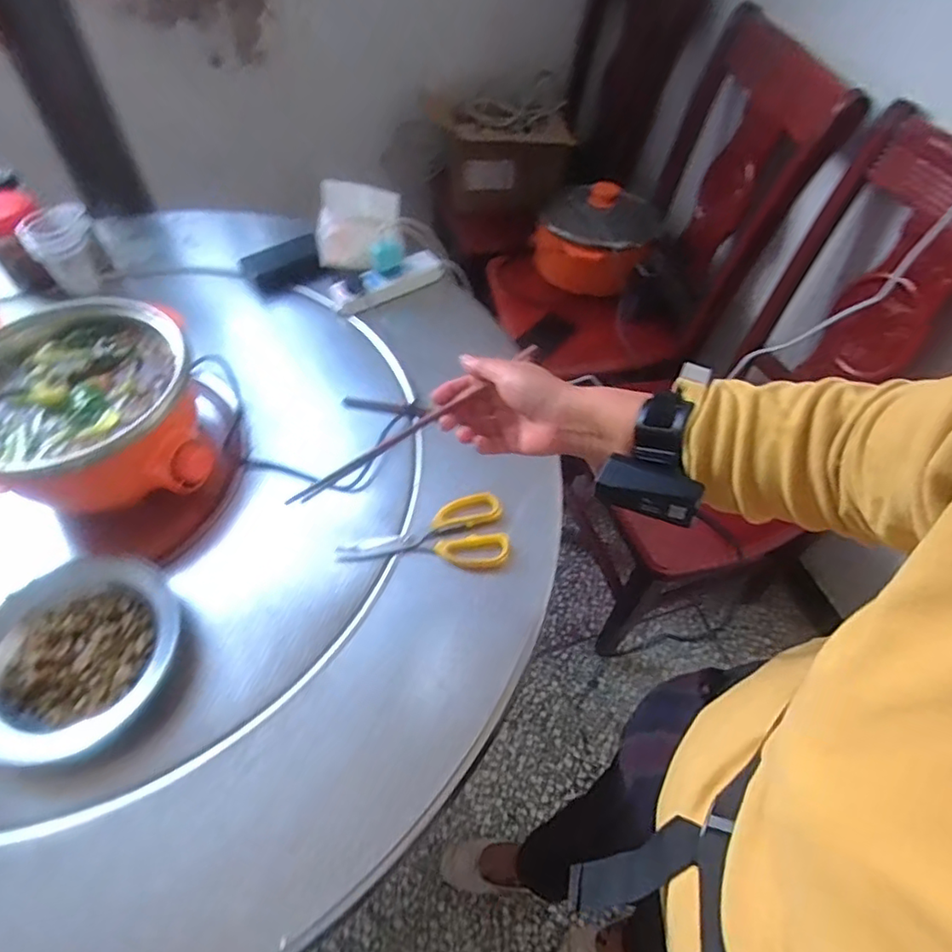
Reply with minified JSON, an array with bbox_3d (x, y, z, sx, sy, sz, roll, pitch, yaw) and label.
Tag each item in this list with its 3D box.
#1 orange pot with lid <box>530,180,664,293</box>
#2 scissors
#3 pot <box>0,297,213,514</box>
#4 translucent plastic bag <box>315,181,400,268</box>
[{"bbox_3d":[0.280,-0.560,1.405,0.268,0.221,0.248,1,54,-1],"label":"orange pot with lid"},{"bbox_3d":[-0.057,0.061,0.674,0.183,0.018,0.090,1,54,-2],"label":"scissors"},{"bbox_3d":[-0.446,-0.071,0.690,0.236,0.135,0.256,1,54,-1],"label":"pot"},{"bbox_3d":[-0.187,-0.384,0.925,0.120,0.124,0.037,9,25,-6],"label":"translucent plastic bag"}]

